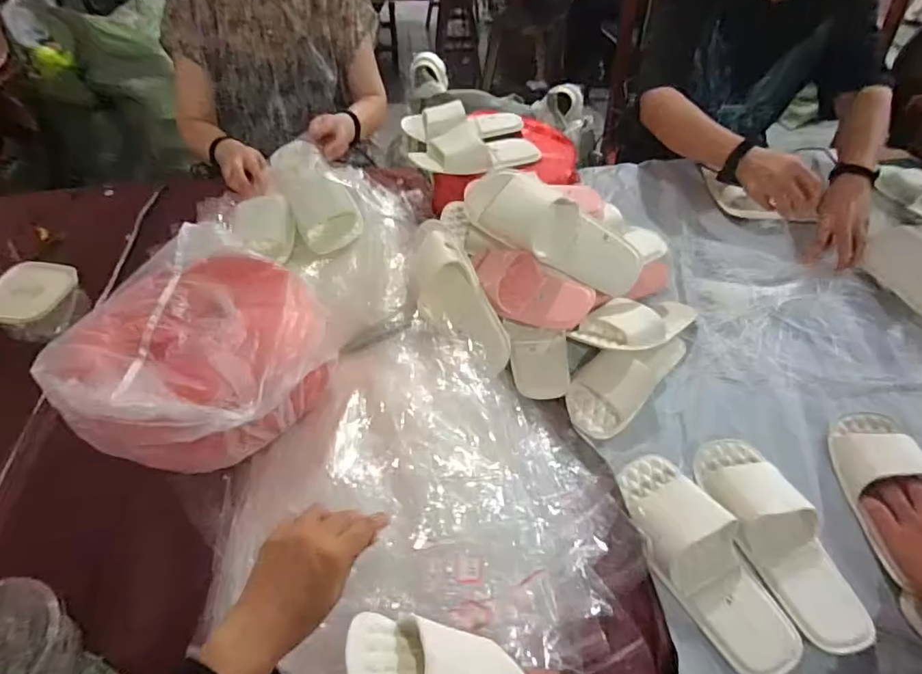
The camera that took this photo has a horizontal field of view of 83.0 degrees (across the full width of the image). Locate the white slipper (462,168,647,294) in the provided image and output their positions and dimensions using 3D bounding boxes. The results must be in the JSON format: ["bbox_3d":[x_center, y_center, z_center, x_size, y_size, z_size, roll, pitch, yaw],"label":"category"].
[{"bbox_3d":[0.137,-0.158,0.785,0.283,0.109,0.075,30,8,-3],"label":"white slipper"}]

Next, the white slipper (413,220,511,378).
[{"bbox_3d":[-0.009,-0.060,0.762,0.087,0.069,0.269,-21,67,-20],"label":"white slipper"}]

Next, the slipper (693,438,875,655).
[{"bbox_3d":[0.365,0.218,0.591,0.102,0.045,0.240,-10,49,-11],"label":"slipper"}]

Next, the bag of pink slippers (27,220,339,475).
[{"bbox_3d":[-0.306,0.011,0.654,0.278,0.134,0.320,7,48,5],"label":"bag of pink slippers"}]

